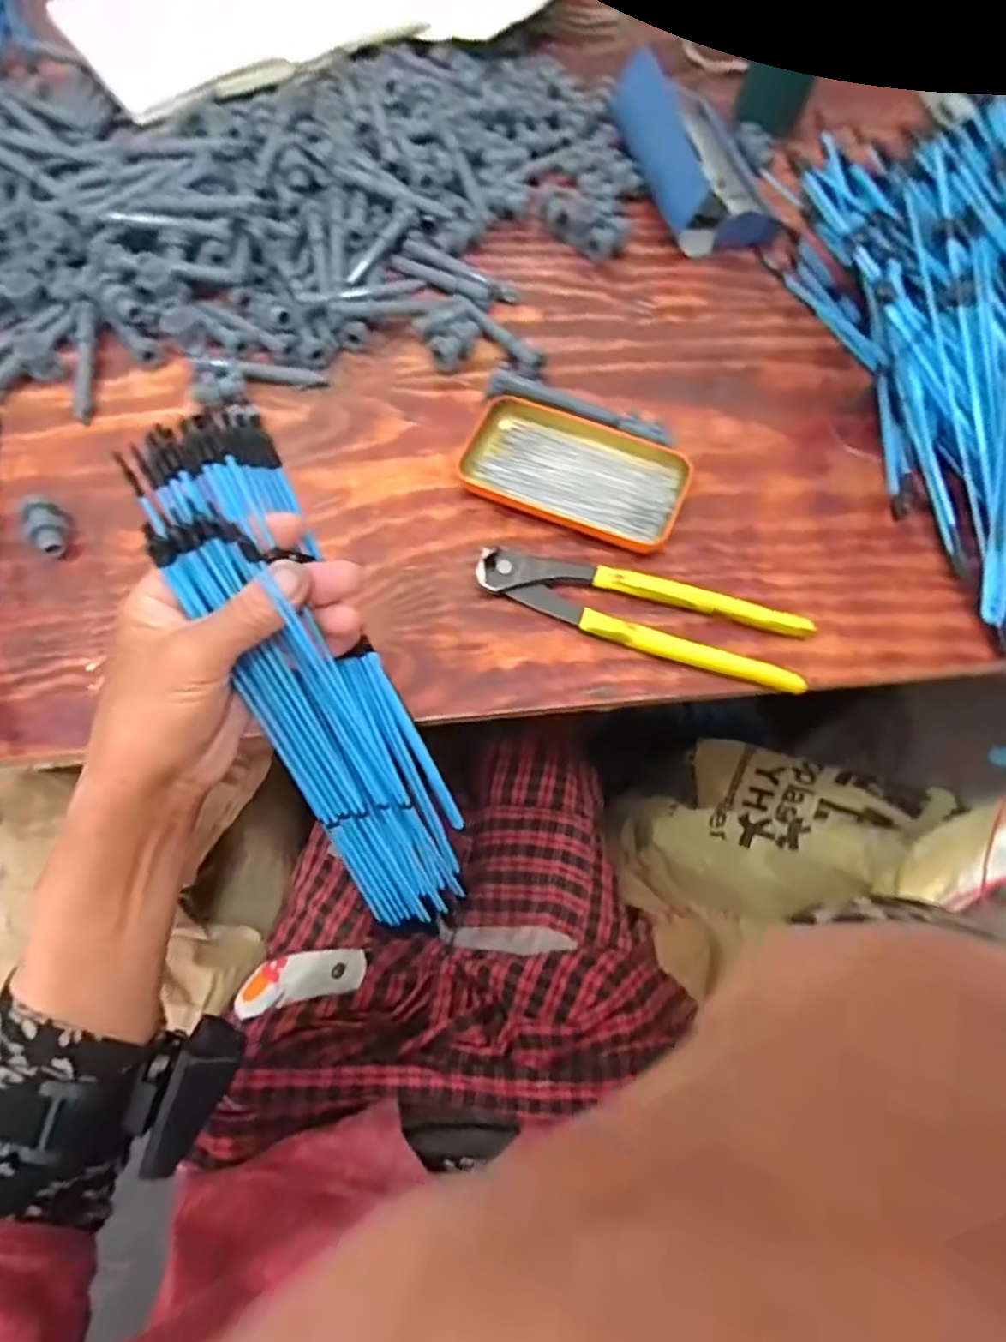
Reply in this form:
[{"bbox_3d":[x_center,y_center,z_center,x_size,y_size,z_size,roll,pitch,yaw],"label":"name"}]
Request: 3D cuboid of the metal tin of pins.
[{"bbox_3d":[0.047,-0.131,0.440,0.141,0.022,0.066,22,71,9],"label":"metal tin of pins"}]

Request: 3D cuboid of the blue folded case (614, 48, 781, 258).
[{"bbox_3d":[0.153,-0.419,0.537,0.088,0.045,0.179,-17,69,-6],"label":"blue folded case"}]

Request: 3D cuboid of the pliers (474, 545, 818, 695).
[{"bbox_3d":[0.084,-0.036,0.410,0.200,0.014,0.049,15,70,7],"label":"pliers"}]

